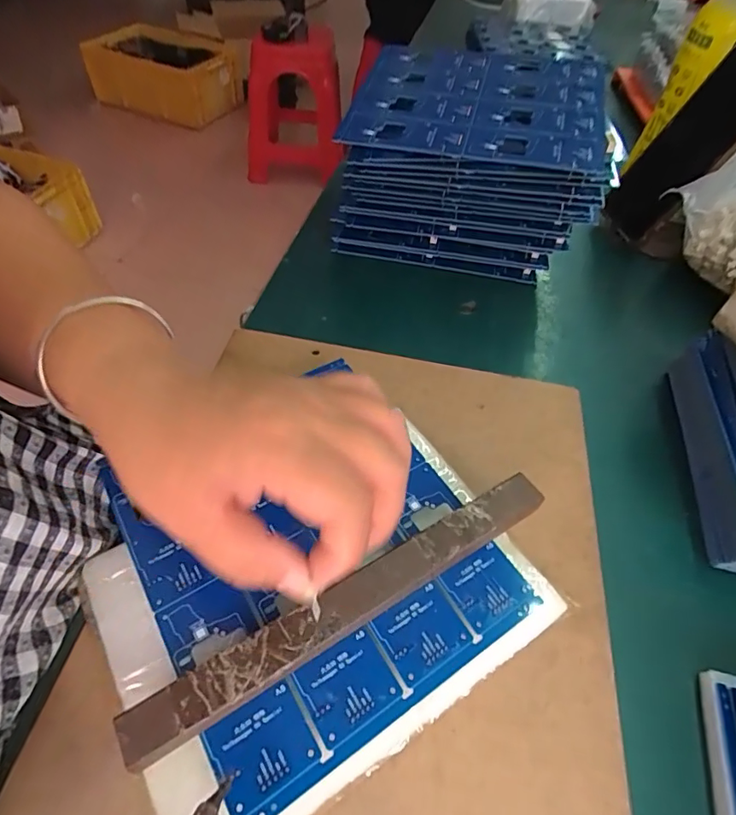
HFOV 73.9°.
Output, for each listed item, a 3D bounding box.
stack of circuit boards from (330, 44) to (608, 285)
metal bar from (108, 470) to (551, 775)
[{"bbox_3d":[0.087,-0.210,0.438,0.196,0.137,0.159,14,51,6],"label":"stack of circuit boards"},{"bbox_3d":[-0.002,0.090,0.231,0.213,0.019,0.023,-25,57,-23],"label":"metal bar"}]

